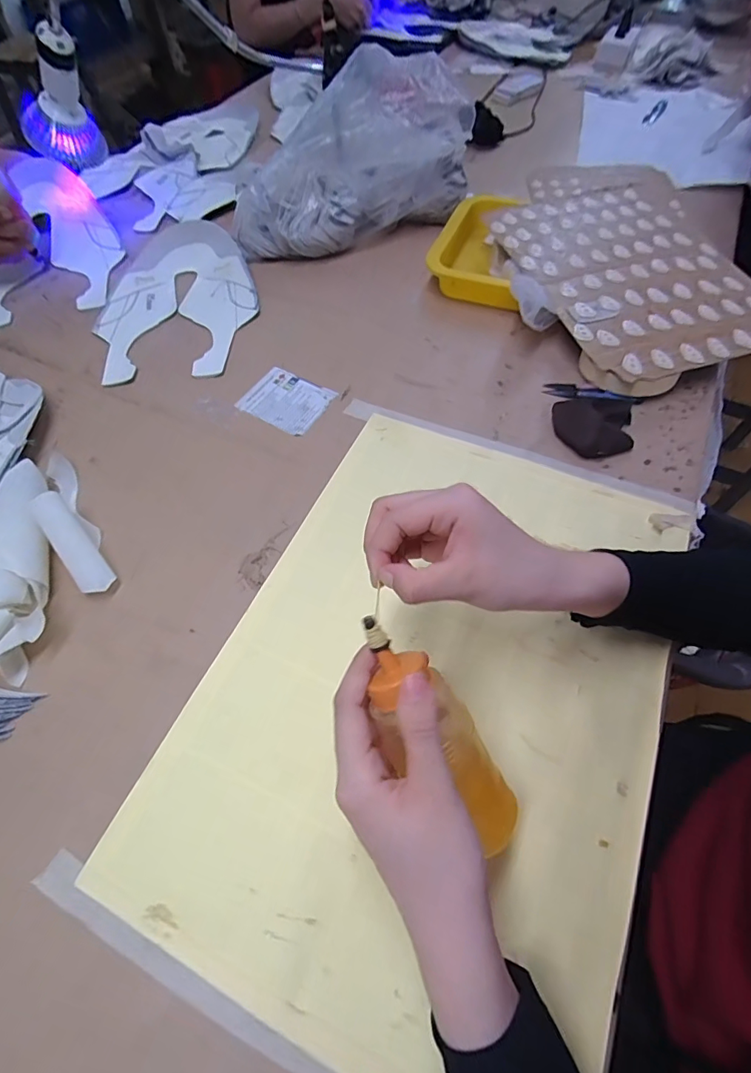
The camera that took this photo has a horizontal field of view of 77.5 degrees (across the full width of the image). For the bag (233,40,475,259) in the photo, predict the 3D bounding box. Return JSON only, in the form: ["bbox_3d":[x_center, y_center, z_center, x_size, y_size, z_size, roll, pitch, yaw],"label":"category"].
[{"bbox_3d":[-0.043,-0.499,0.616,0.310,0.160,0.175,-13,60,-7],"label":"bag"}]

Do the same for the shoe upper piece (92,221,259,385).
[{"bbox_3d":[-0.247,-0.306,0.590,0.196,0.021,0.298,0,59,1],"label":"shoe upper piece"}]

